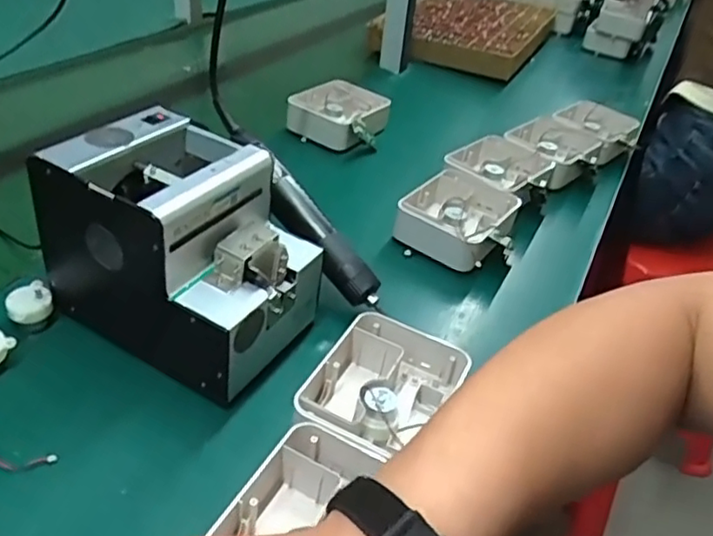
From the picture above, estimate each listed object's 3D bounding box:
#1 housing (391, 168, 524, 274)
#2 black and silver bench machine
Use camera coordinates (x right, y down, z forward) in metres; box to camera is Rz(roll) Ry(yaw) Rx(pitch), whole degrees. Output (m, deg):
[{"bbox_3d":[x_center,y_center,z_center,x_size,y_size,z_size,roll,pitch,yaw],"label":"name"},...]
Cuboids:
[{"bbox_3d":[0.109,-0.054,0.687,0.106,0.049,0.134,22,37,23],"label":"housing"},{"bbox_3d":[-0.133,-0.015,0.496,0.174,0.158,0.122,20,37,21],"label":"black and silver bench machine"}]

